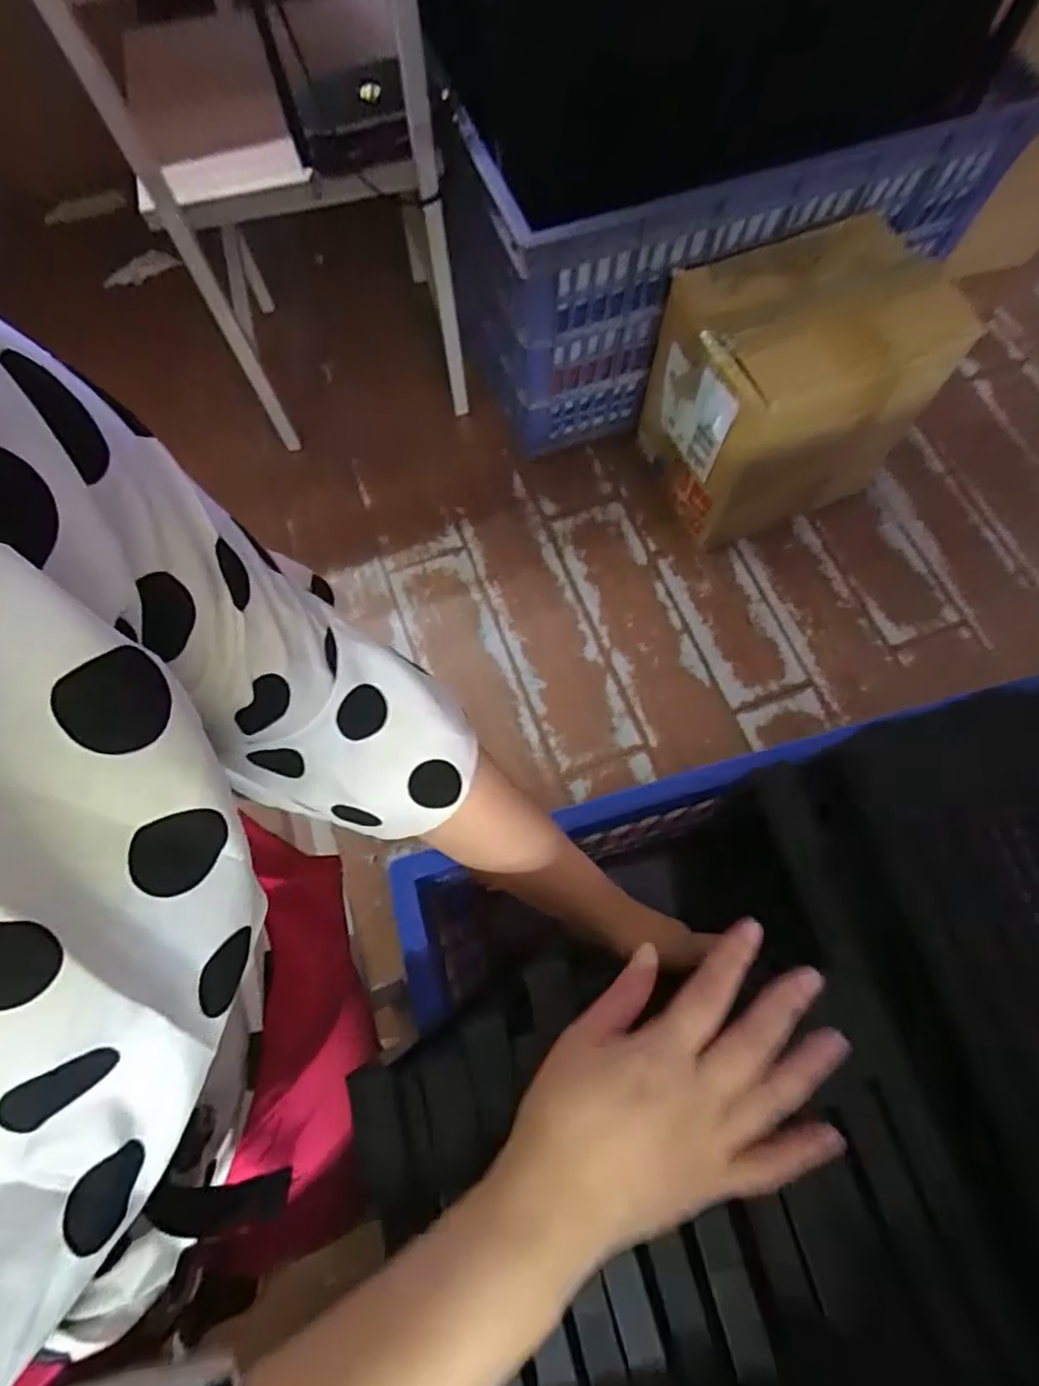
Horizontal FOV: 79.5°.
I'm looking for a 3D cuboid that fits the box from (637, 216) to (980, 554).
[{"bbox_3d":[0.414,-0.473,1.003,0.355,0.333,0.283,-21,73,-6],"label":"box"}]

